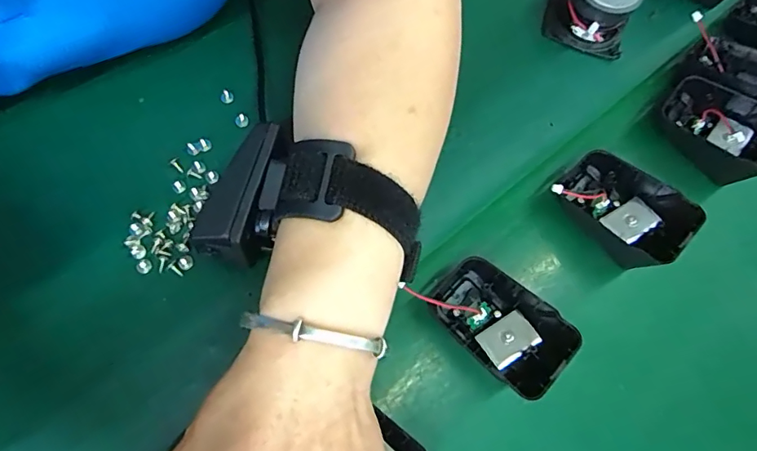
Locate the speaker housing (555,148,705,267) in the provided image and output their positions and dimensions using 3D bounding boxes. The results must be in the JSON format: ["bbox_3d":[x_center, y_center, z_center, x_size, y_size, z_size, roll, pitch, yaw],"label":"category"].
[{"bbox_3d":[0.137,-0.010,0.273,0.052,0.033,0.069,-38,81,-14],"label":"speaker housing"}]

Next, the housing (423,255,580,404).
[{"bbox_3d":[0.062,0.049,0.247,0.042,0.031,0.068,-41,79,-12],"label":"housing"}]

